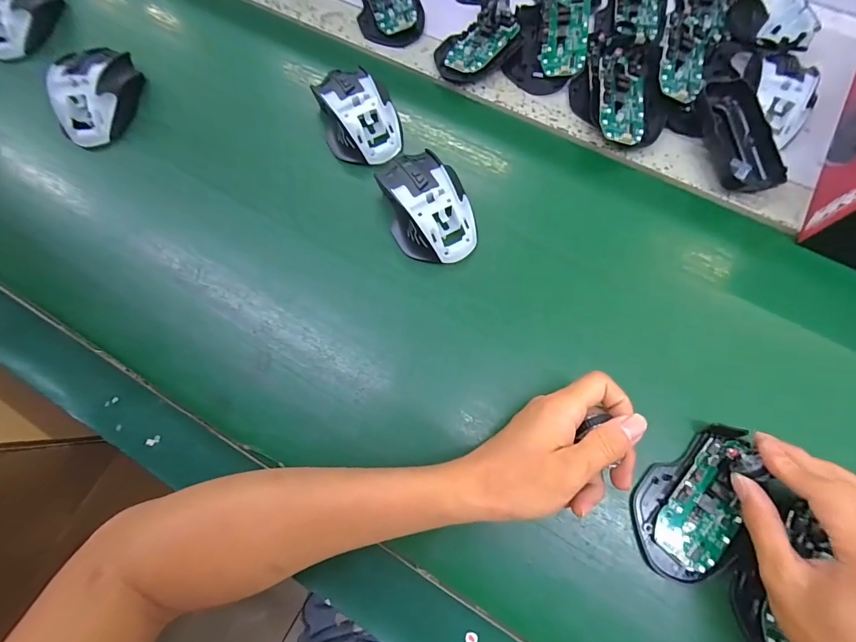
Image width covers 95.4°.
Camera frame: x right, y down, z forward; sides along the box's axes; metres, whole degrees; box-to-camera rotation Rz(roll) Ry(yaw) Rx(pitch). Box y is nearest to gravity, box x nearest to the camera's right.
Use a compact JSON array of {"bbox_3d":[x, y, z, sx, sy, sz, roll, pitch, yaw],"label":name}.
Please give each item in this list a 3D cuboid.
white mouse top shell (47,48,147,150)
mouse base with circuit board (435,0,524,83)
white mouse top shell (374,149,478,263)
[{"bbox_3d":[-0.349,-0.241,0.407,0.068,0.037,0.109,5,74,3],"label":"white mouse top shell"},{"bbox_3d":[0.054,-0.301,0.418,0.097,0.025,0.069,-34,75,-8],"label":"mouse base with circuit board"},{"bbox_3d":[-0.002,-0.106,0.351,0.069,0.035,0.107,-22,74,-5],"label":"white mouse top shell"}]

